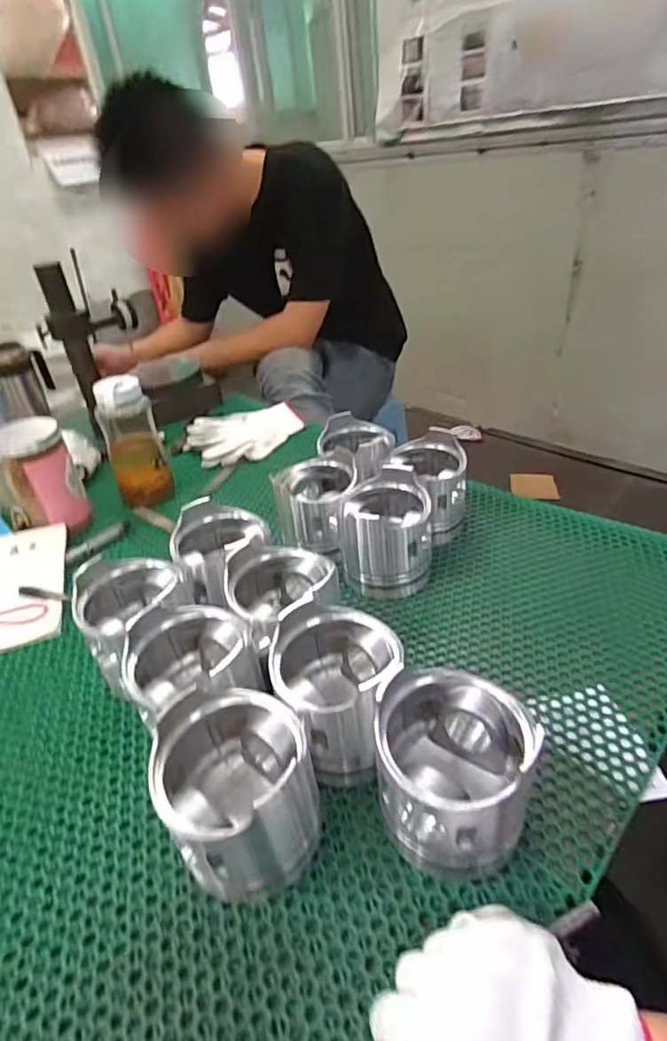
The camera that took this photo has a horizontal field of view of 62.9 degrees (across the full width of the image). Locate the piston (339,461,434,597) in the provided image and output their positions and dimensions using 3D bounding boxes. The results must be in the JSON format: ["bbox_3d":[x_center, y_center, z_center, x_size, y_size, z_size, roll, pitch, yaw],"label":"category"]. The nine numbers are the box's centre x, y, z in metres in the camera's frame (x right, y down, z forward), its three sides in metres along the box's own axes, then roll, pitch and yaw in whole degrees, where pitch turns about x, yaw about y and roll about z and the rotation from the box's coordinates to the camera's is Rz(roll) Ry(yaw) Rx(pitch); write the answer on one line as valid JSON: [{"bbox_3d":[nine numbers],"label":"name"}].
[{"bbox_3d":[0.059,0.010,0.620,0.097,0.108,0.101,-3,36,5],"label":"piston"}]

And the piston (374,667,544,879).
[{"bbox_3d":[0.083,0.173,0.384,0.097,0.110,0.104,-4,36,3],"label":"piston"}]

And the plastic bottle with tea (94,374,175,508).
[{"bbox_3d":[-0.279,-0.107,0.760,0.074,0.168,0.062,-19,38,-16],"label":"plastic bottle with tea"}]

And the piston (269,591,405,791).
[{"bbox_3d":[0.005,0.137,0.442,0.099,0.120,0.109,-11,36,-6],"label":"piston"}]

